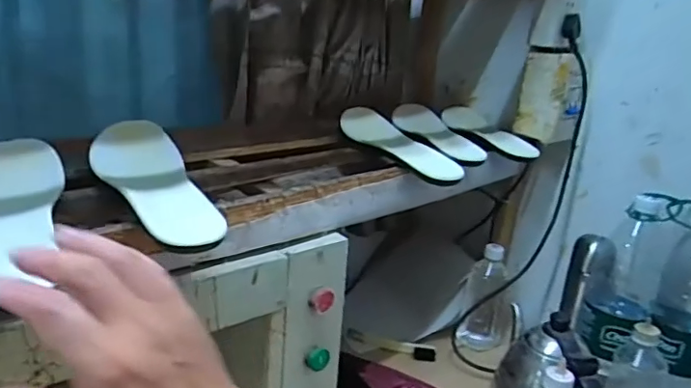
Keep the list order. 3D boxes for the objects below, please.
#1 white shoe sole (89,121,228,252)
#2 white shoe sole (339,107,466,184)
[{"bbox_3d":[-0.192,-0.017,0.536,0.086,0.042,0.246,-4,22,-30],"label":"white shoe sole"},{"bbox_3d":[0.062,-0.074,0.784,0.082,0.037,0.268,-2,21,-24],"label":"white shoe sole"}]

